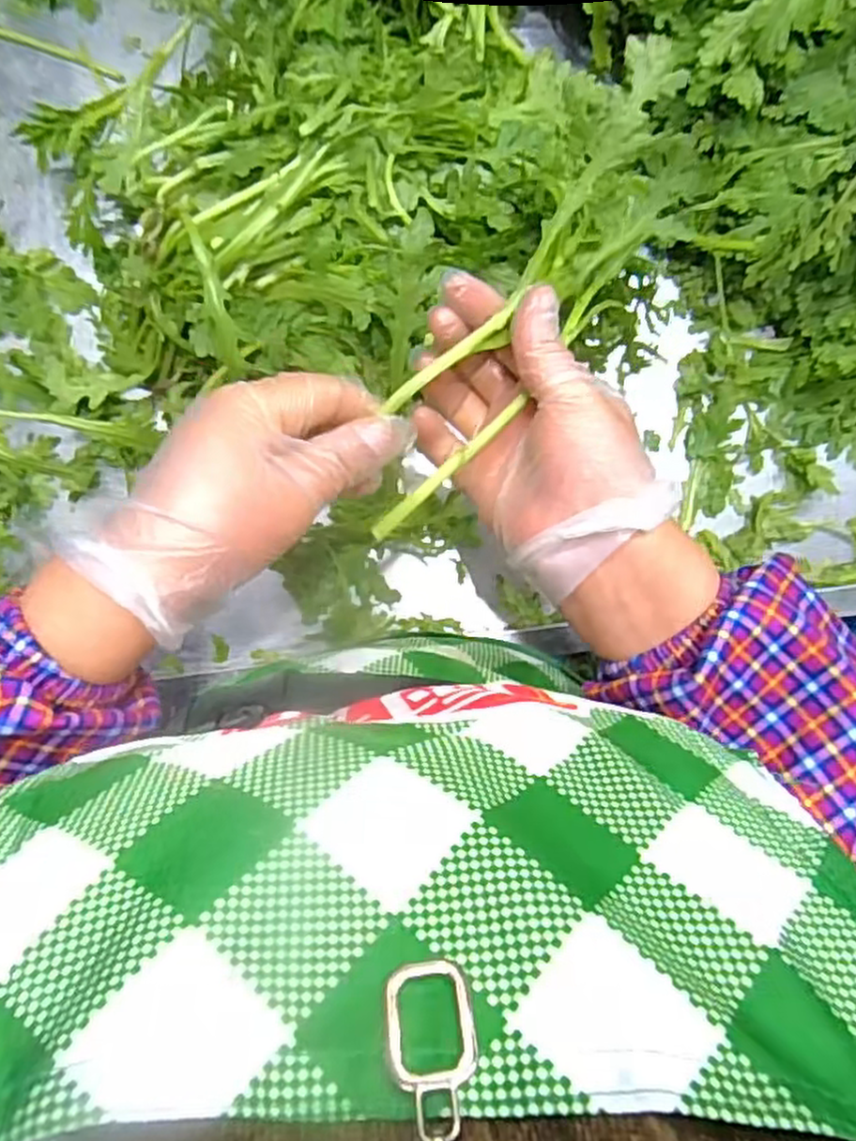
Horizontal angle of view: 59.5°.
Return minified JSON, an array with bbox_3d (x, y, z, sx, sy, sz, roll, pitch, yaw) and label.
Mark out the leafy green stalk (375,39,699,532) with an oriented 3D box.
[{"bbox_3d":[0.044,-0.107,0.328,0.053,0.056,0.213,35,97,-1],"label":"leafy green stalk"}]

